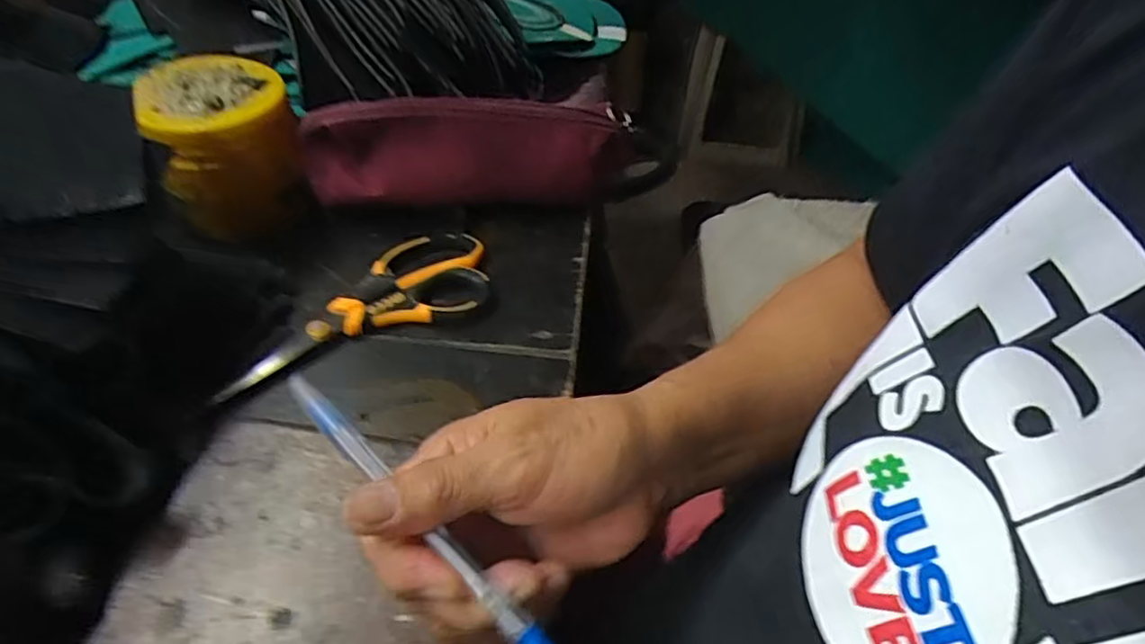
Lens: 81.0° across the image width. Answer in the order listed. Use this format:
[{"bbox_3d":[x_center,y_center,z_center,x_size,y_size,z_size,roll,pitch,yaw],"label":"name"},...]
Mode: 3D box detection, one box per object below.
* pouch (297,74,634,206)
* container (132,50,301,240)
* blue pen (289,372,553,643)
[{"bbox_3d":[-0.069,-0.114,0.467,0.217,0.089,0.036,-6,46,-9],"label":"pouch"},{"bbox_3d":[-0.231,-0.119,0.456,0.088,0.086,0.086,-18,48,-19],"label":"container"},{"bbox_3d":[-0.054,0.066,0.230,0.146,0.007,0.009,39,53,21],"label":"blue pen"}]

